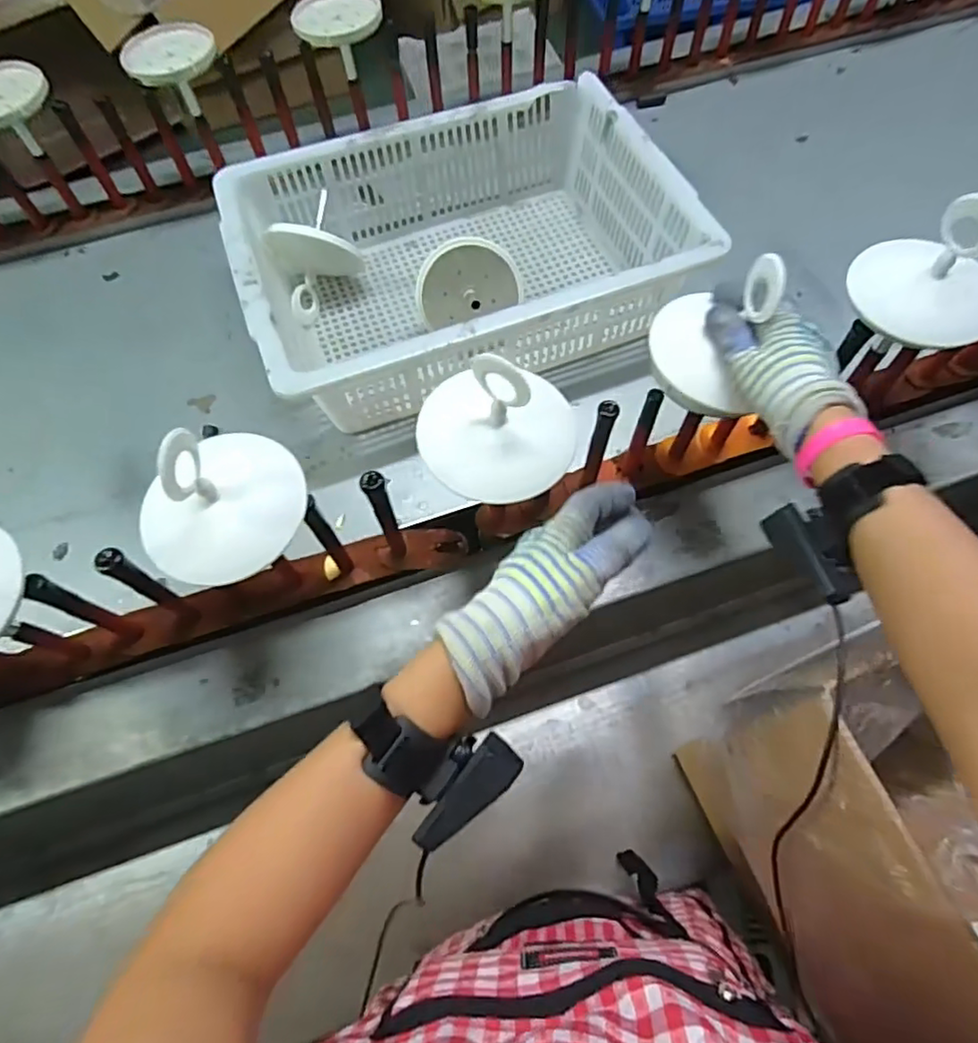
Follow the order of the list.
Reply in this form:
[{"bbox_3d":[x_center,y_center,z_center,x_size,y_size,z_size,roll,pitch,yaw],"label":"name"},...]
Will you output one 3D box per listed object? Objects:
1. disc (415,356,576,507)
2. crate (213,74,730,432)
[{"bbox_3d":[0.006,-0.078,0.463,0.122,0.083,0.099,1,62,0],"label":"disc"},{"bbox_3d":[-0.039,-0.314,0.734,0.490,0.141,0.353,-18,64,-10],"label":"crate"}]

